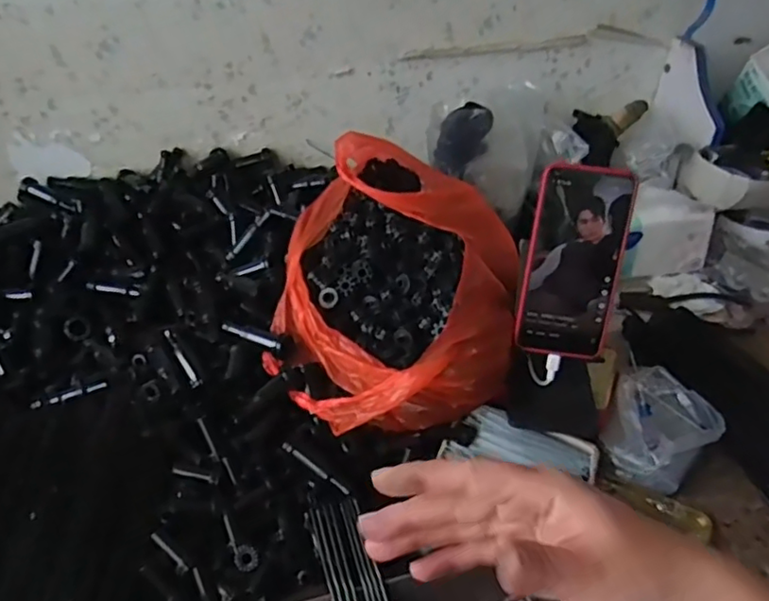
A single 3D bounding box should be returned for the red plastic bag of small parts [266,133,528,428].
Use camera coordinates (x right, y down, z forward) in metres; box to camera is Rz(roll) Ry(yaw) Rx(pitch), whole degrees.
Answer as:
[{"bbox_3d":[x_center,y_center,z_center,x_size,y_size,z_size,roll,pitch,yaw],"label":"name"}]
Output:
[{"bbox_3d":[0.014,-0.021,0.584,0.214,0.145,0.280,7,39,6],"label":"red plastic bag of small parts"}]

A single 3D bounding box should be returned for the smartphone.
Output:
[{"bbox_3d":[0.162,-0.032,0.527,0.077,0.160,0.007,8,15,4],"label":"smartphone"}]

